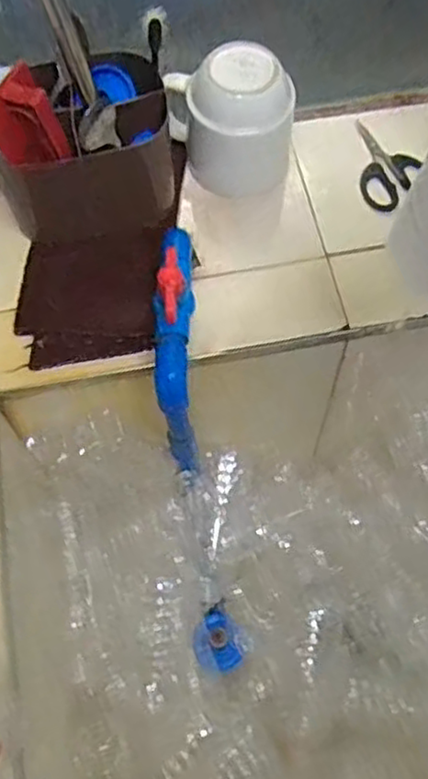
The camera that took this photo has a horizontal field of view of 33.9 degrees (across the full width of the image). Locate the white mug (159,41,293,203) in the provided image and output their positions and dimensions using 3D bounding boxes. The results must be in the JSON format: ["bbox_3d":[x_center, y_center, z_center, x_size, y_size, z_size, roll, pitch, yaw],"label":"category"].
[{"bbox_3d":[0.017,-0.233,0.623,0.096,0.115,0.074,-11,66,-4],"label":"white mug"}]

